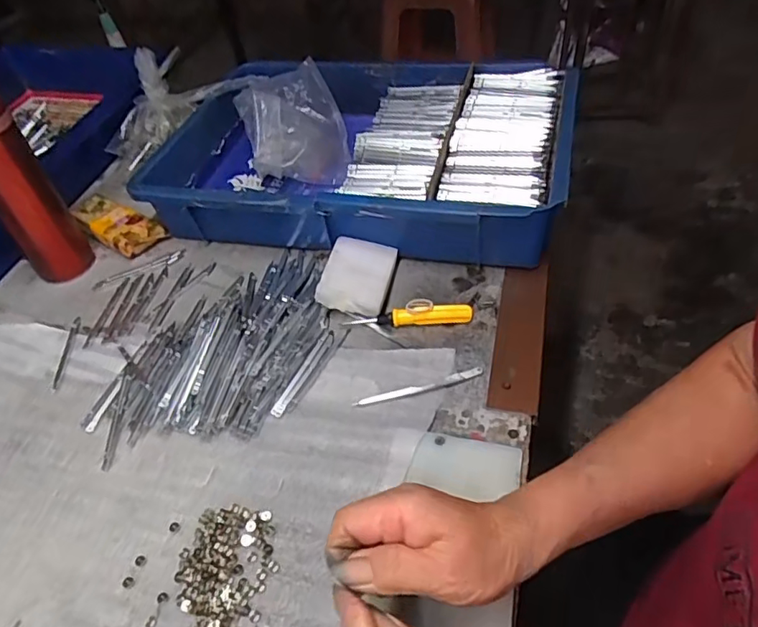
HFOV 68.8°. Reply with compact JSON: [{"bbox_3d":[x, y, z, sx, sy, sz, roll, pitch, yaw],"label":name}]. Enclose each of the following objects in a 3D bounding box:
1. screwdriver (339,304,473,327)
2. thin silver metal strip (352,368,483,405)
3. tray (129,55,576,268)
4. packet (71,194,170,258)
[{"bbox_3d":[0.026,0.002,0.498,0.112,0.016,0.014,-3,47,4],"label":"screwdriver"},{"bbox_3d":[0.033,0.059,0.450,0.107,0.004,0.011,-13,46,-6],"label":"thin silver metal strip"},{"bbox_3d":[-0.021,-0.176,0.626,0.434,0.100,0.284,9,49,15],"label":"tray"},{"bbox_3d":[-0.293,-0.095,0.619,0.103,0.036,0.049,21,53,24],"label":"packet"}]

